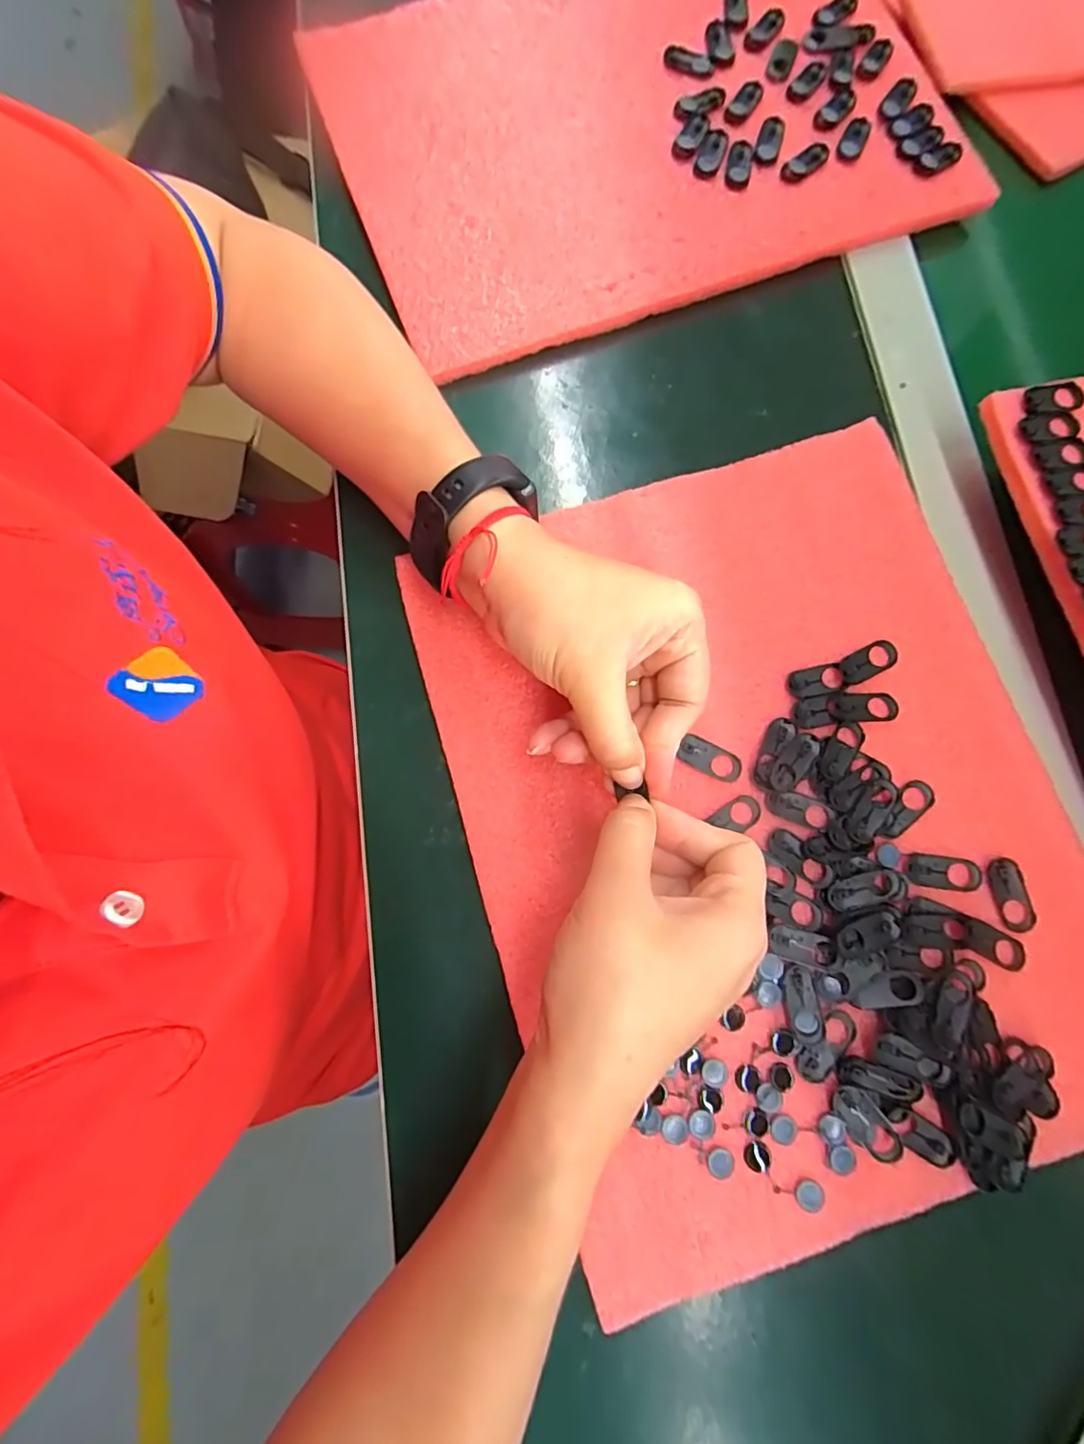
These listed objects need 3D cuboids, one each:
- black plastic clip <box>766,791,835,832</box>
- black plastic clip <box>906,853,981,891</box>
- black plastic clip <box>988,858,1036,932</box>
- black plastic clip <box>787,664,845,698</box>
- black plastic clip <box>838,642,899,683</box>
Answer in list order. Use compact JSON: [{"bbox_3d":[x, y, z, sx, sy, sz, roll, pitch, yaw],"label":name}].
[{"bbox_3d":[0.117,0.040,0.259,0.030,0.004,0.013,21,80,5],"label":"black plastic clip"},{"bbox_3d":[0.180,0.068,0.254,0.032,0.004,0.014,7,80,2],"label":"black plastic clip"},{"bbox_3d":[0.208,0.076,0.251,0.015,0.004,0.031,-12,79,-1],"label":"black plastic clip"},{"bbox_3d":[0.130,-0.020,0.271,0.027,0.004,0.013,-14,80,-2],"label":"black plastic clip"},{"bbox_3d":[0.157,-0.029,0.272,0.031,0.004,0.013,-24,80,-4],"label":"black plastic clip"}]

